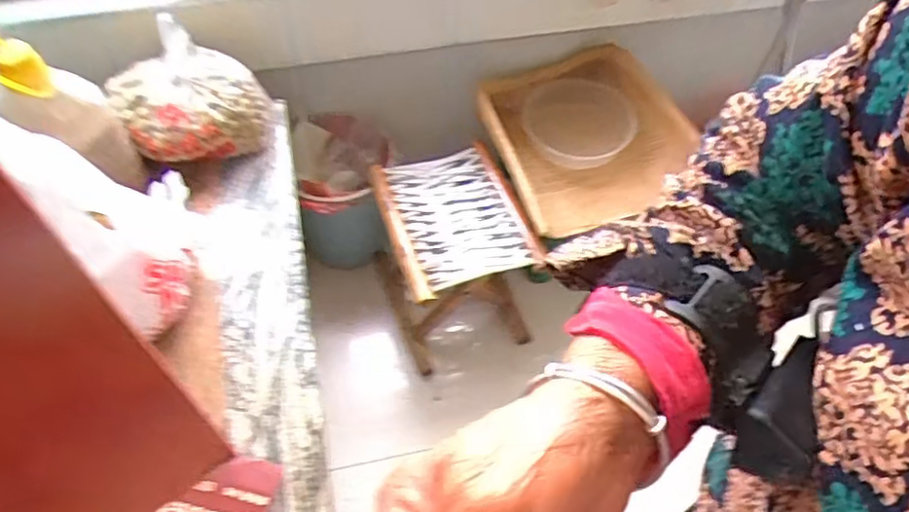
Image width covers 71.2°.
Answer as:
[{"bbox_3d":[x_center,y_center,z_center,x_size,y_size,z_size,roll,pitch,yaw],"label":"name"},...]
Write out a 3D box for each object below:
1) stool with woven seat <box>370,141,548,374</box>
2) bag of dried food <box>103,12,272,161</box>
[{"bbox_3d":[-0.008,0.002,1.279,0.246,0.305,0.299,-17,59,-14],"label":"stool with woven seat"},{"bbox_3d":[-0.394,-0.244,0.940,0.206,0.137,0.171,-21,60,-16],"label":"bag of dried food"}]

